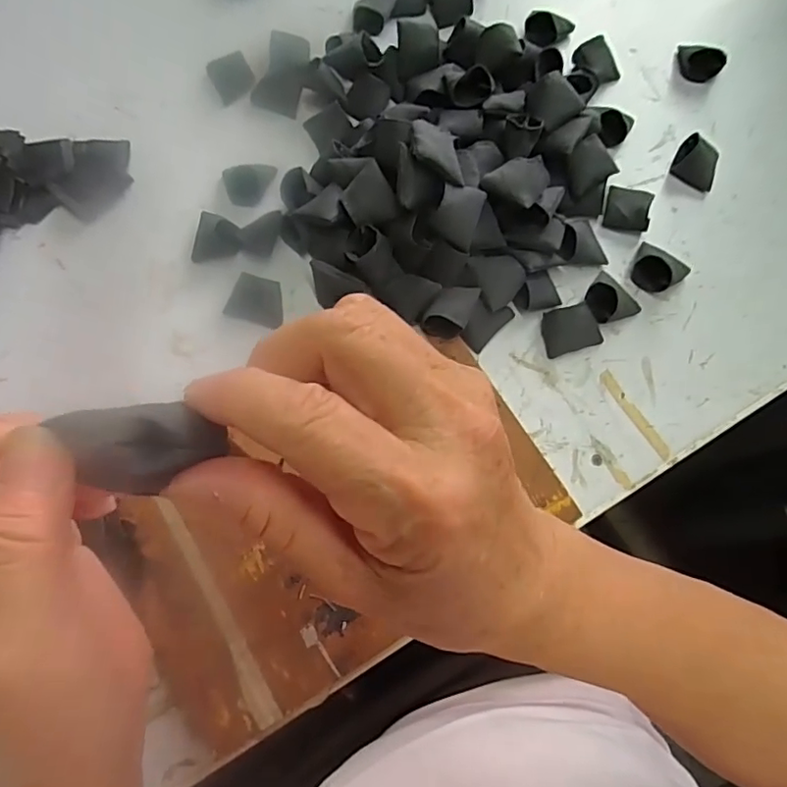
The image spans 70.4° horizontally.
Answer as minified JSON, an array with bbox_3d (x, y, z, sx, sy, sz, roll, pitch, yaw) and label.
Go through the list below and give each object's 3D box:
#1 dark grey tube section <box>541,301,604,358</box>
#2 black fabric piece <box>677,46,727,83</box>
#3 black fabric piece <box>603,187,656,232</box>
[{"bbox_3d":[0.135,-0.048,0.417,0.043,0.022,0.033,-9,72,-3],"label":"dark grey tube section"},{"bbox_3d":[0.275,-0.300,0.503,0.042,0.020,0.023,31,74,9],"label":"black fabric piece"},{"bbox_3d":[0.191,-0.150,0.454,0.034,0.018,0.038,17,73,5],"label":"black fabric piece"}]

